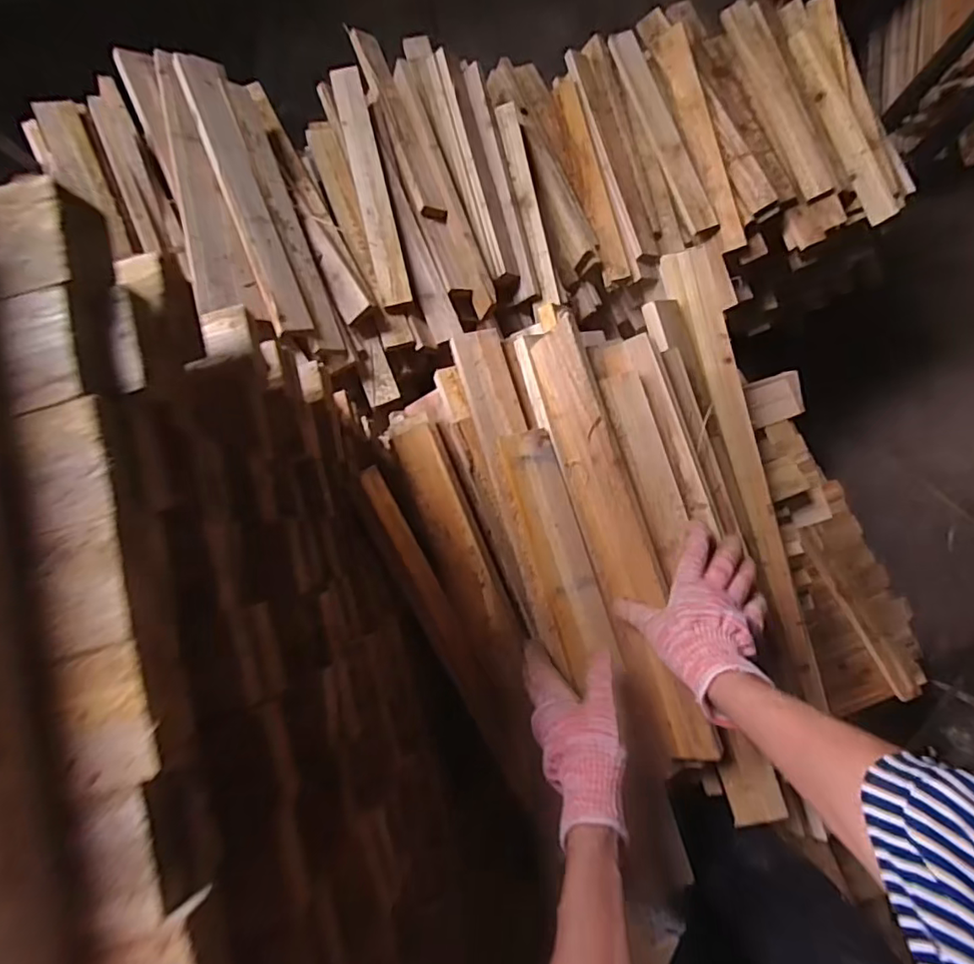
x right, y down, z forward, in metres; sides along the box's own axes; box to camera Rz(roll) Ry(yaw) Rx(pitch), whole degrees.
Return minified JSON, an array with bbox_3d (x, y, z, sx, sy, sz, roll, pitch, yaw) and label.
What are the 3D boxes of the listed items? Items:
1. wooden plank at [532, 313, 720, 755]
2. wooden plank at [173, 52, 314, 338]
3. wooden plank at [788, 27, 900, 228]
[{"bbox_3d":[0.138,0.055,0.566,0.067,0.033,0.454,-17,87,3],"label":"wooden plank"},{"bbox_3d":[-0.376,-0.457,0.856,0.063,0.019,0.488,-17,82,-35],"label":"wooden plank"},{"bbox_3d":[0.803,-0.819,1.257,0.075,0.039,0.511,-20,84,3],"label":"wooden plank"}]

